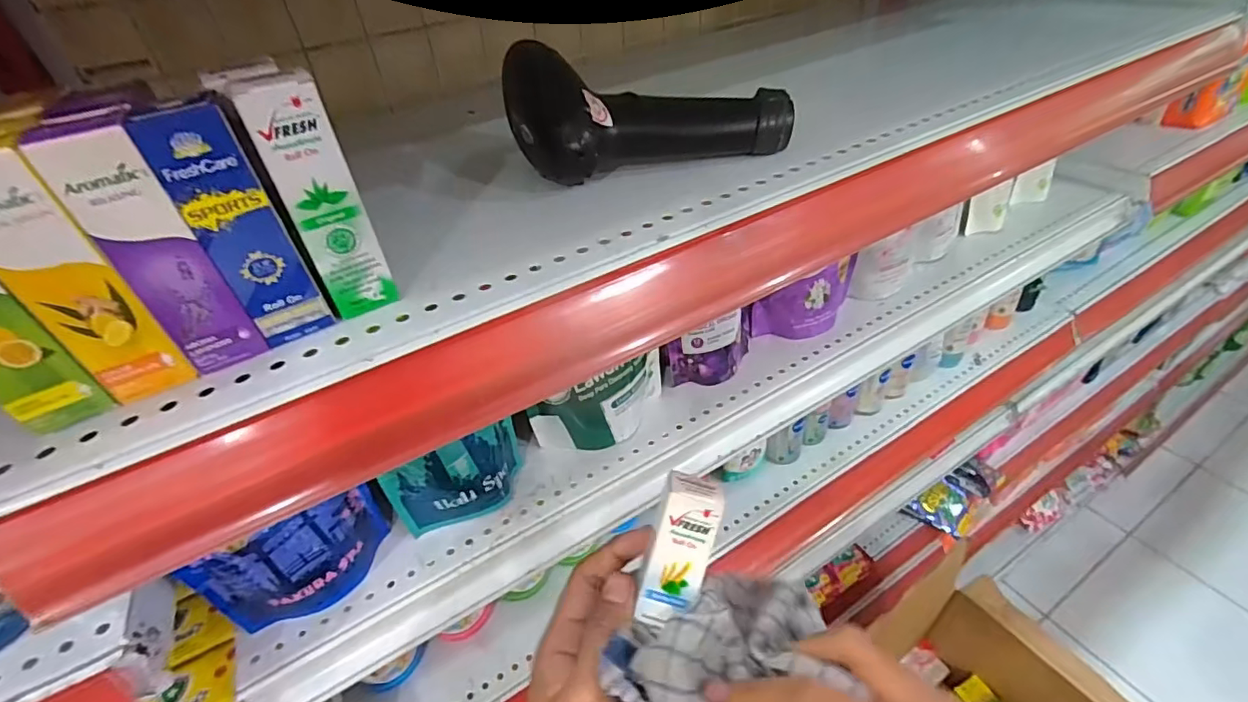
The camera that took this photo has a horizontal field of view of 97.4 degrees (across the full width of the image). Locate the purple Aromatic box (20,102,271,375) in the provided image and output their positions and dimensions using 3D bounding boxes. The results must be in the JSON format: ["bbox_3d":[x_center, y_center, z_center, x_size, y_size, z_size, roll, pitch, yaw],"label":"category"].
[{"bbox_3d":[-0.165,-0.038,0.195,0.026,0.093,0.024,-31,47,-26],"label":"purple Aromatic box"}]

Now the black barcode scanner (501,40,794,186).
[{"bbox_3d":[0.012,-0.146,0.318,0.153,0.053,0.079,-13,41,-8],"label":"black barcode scanner"}]

